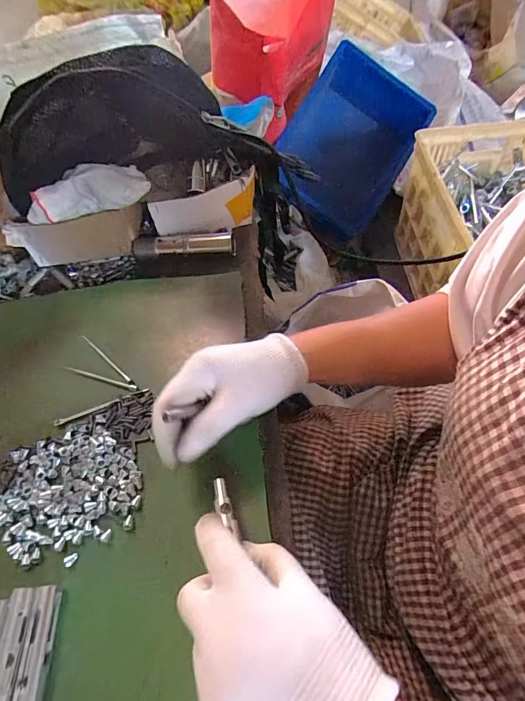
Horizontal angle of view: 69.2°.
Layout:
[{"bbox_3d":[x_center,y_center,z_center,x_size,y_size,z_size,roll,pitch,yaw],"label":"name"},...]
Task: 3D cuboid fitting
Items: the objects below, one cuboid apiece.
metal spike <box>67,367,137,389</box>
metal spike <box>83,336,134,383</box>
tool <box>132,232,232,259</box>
[{"bbox_3d":[-0.164,0.027,0.384,0.085,0.010,0.005,13,58,14],"label":"metal spike"},{"bbox_3d":[-0.161,0.009,0.392,0.088,0.004,0.005,35,66,25],"label":"metal spike"},{"bbox_3d":[-0.097,-0.129,0.461,0.120,0.020,0.023,-4,56,3],"label":"tool"}]

